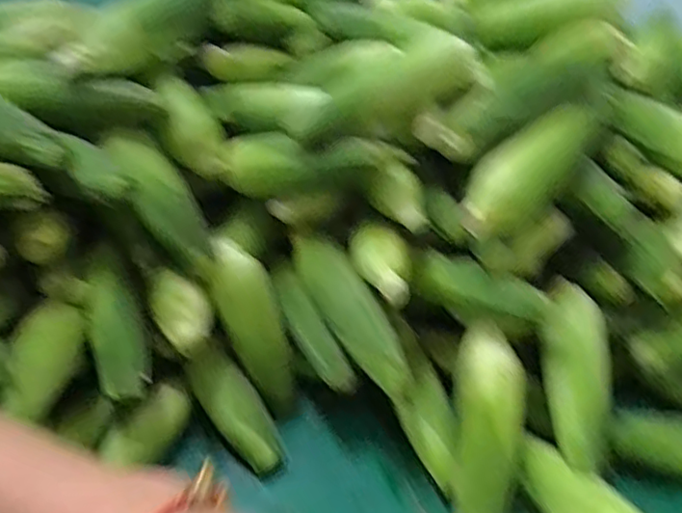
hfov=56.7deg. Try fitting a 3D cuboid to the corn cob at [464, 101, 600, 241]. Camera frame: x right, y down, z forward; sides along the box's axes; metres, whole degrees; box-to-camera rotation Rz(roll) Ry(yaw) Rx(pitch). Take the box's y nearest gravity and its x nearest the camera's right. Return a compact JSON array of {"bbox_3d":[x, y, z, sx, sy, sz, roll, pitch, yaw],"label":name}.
[{"bbox_3d":[0.212,-0.102,0.682,0.219,0.066,0.064,-42,54,-11],"label":"corn cob"}]

